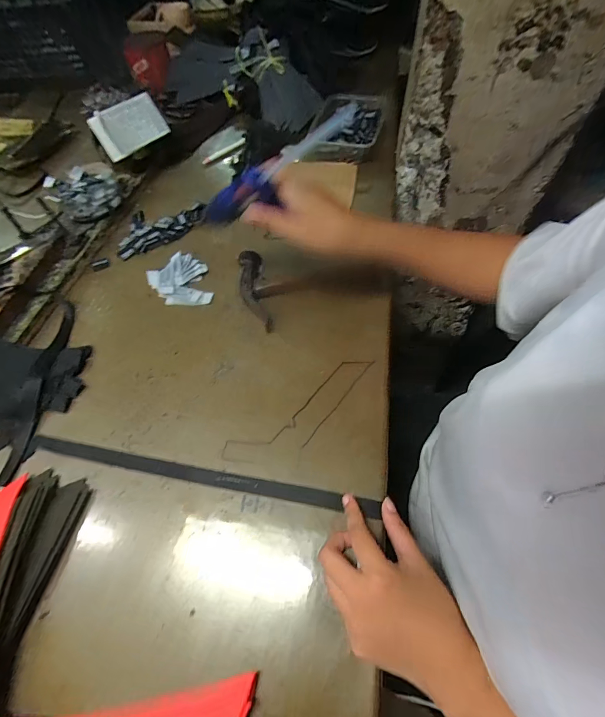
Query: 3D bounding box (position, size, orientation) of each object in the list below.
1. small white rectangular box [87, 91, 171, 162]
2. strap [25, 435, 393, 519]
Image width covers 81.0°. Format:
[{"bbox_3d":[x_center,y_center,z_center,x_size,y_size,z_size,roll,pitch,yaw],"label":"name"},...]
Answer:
[{"bbox_3d":[-0.273,-0.370,0.563,0.106,0.062,0.020,-41,44,-16],"label":"small white rectangular box"},{"bbox_3d":[-0.107,0.117,0.360,0.365,0.005,0.016,8,60,8],"label":"strap"}]

